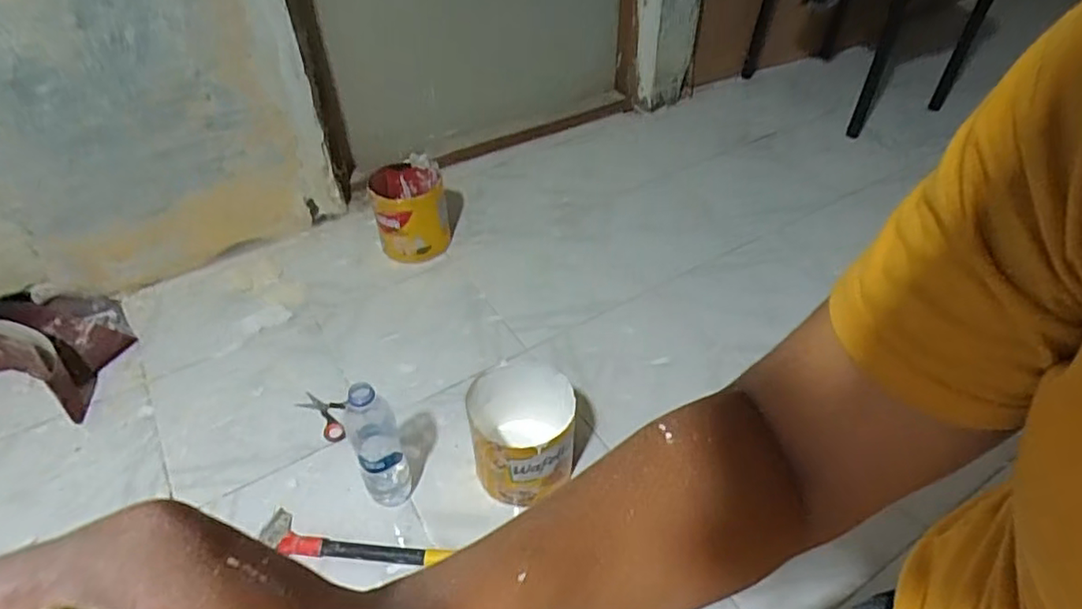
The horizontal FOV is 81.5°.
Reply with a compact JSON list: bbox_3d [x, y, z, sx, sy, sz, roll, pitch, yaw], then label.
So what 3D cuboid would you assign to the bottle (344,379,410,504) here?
[{"bbox_3d":[-0.228,0.191,0.867,0.064,0.232,0.076,-19,46,-15],"label":"bottle"}]

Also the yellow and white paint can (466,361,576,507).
[{"bbox_3d":[-0.026,0.190,0.920,0.149,0.149,0.158,-6,44,-3],"label":"yellow and white paint can"}]

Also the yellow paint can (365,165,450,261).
[{"bbox_3d":[-0.273,-0.194,1.311,0.142,0.174,0.143,-2,44,2],"label":"yellow paint can"}]

